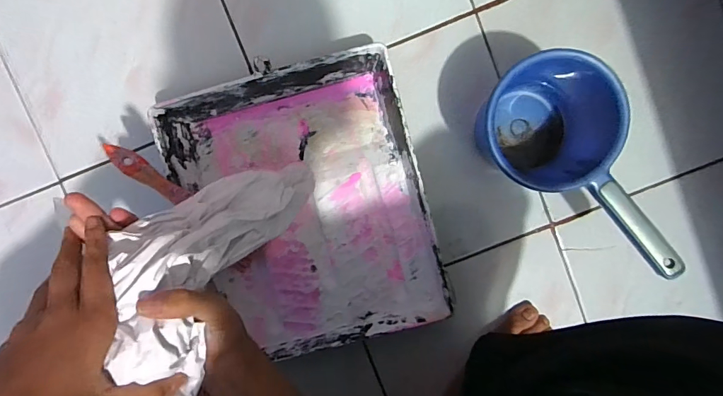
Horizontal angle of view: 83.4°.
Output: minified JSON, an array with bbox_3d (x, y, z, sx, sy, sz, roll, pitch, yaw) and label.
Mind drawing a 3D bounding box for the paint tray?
[{"bbox_3d":[-0.069,0.014,0.531,0.293,0.072,0.346,-16,96,1],"label":"paint tray"}]

